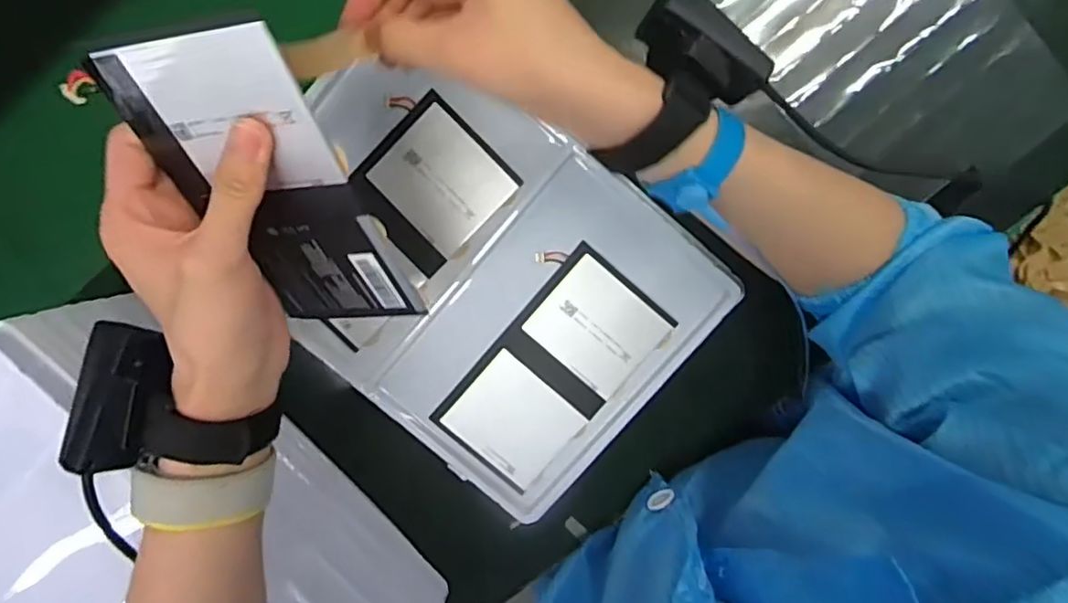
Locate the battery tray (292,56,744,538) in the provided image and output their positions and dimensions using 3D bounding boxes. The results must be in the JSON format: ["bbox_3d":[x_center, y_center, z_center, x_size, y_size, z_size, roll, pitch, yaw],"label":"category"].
[{"bbox_3d":[-0.039,-0.017,0.449,0.305,0.024,0.239,41,97,-3],"label":"battery tray"}]

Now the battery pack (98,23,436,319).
[{"bbox_3d":[-0.120,-0.046,0.298,0.084,0.007,0.165,-5,137,15],"label":"battery pack"}]

